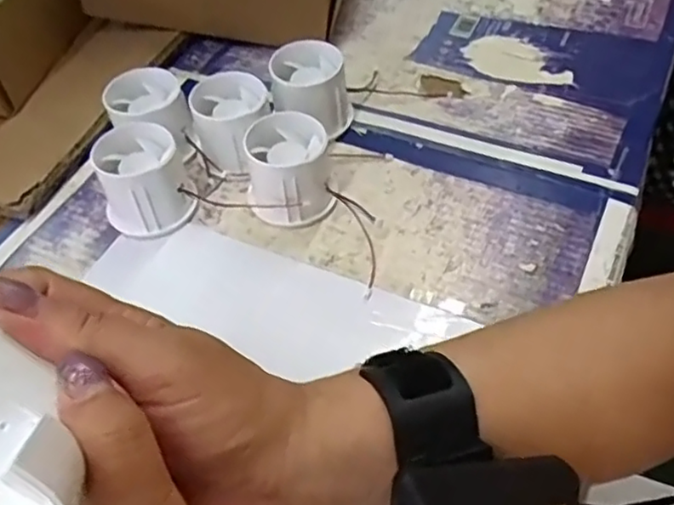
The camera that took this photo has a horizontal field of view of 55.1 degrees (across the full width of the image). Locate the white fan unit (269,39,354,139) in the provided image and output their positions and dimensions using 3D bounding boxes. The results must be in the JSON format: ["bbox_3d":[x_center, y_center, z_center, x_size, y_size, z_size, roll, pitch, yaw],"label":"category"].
[{"bbox_3d":[-0.018,-0.111,0.454,0.055,0.053,0.051,5,51,10],"label":"white fan unit"}]

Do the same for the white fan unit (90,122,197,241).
[{"bbox_3d":[-0.124,-0.046,0.411,0.053,0.050,0.052,-3,50,4],"label":"white fan unit"}]

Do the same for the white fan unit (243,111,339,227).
[{"bbox_3d":[-0.031,-0.052,0.410,0.055,0.049,0.055,-4,50,3],"label":"white fan unit"}]

